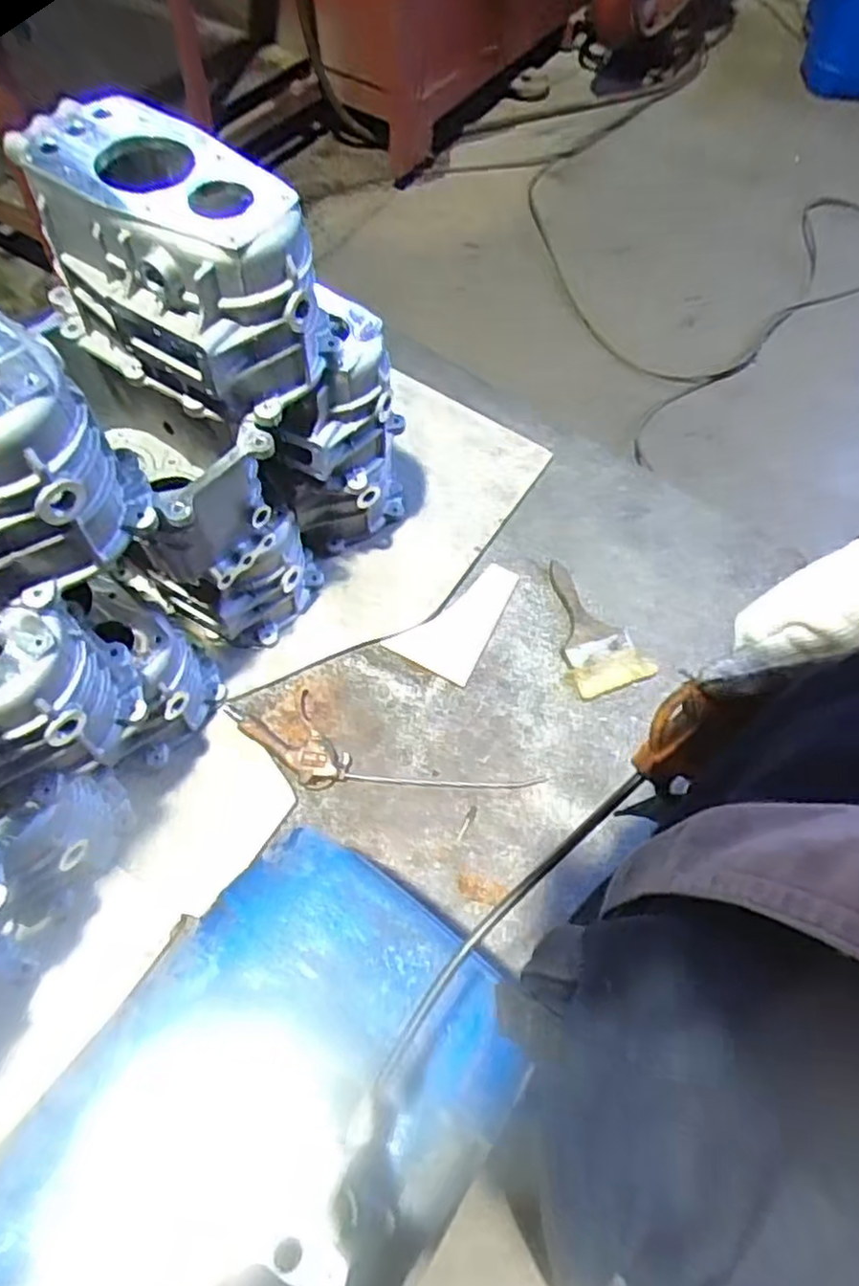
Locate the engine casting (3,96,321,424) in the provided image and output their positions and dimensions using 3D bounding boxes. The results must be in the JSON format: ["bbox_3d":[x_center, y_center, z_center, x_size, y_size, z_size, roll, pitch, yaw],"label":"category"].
[{"bbox_3d":[-0.225,-0.326,0.640,0.240,0.162,0.134,36,66,15],"label":"engine casting"}]

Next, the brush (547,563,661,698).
[{"bbox_3d":[0.206,-0.022,0.976,0.100,0.020,0.201,-22,66,-14],"label":"brush"}]

